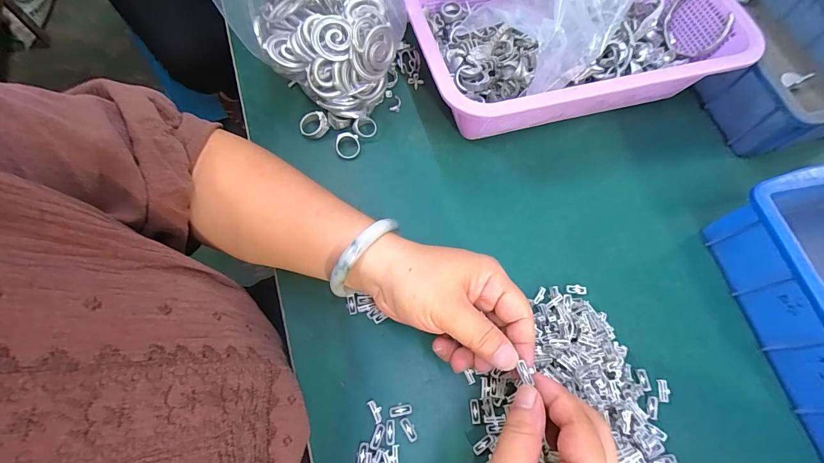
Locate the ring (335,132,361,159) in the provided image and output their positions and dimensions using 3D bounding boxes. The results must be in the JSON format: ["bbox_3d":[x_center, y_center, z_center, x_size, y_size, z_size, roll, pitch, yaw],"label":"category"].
[{"bbox_3d":[-0.062,-0.083,0.362,0.023,0.012,0.023,1,70,-2],"label":"ring"}]

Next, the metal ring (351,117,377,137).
[{"bbox_3d":[-0.046,-0.102,0.366,0.024,0.007,0.018,-7,100,-12],"label":"metal ring"}]

